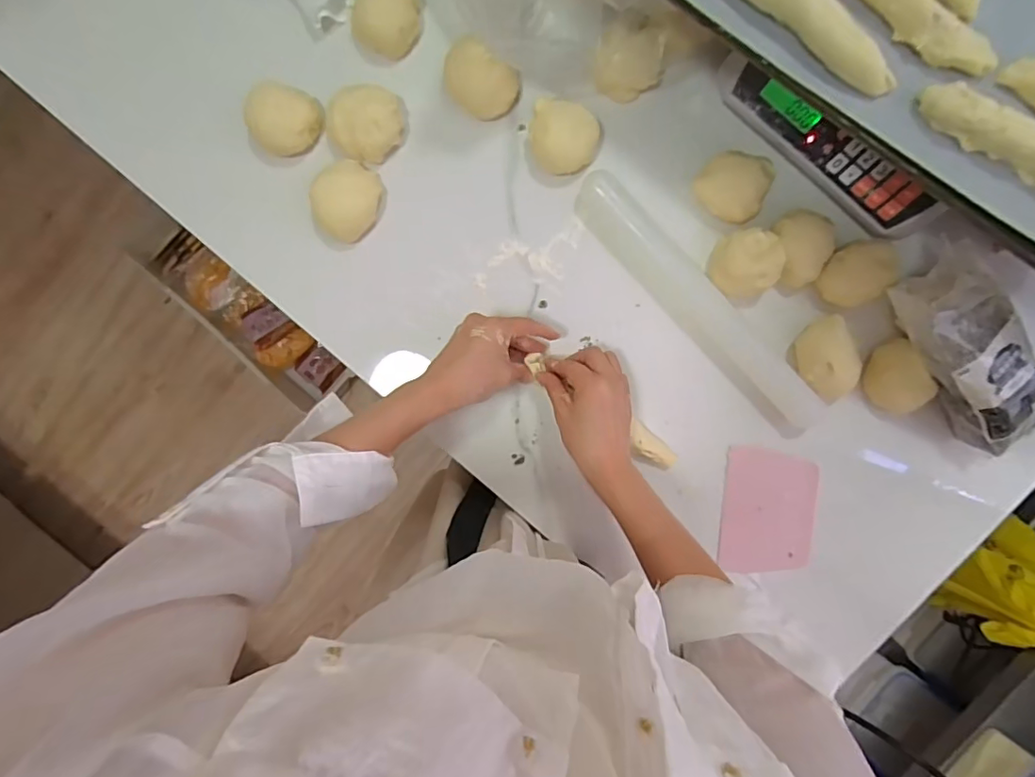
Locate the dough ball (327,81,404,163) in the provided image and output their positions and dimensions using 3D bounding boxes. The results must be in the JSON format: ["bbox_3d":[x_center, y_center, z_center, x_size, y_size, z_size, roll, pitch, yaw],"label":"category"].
[{"bbox_3d":[-0.147,-0.254,0.506,0.066,0.043,0.064,0,94,2],"label":"dough ball"}]

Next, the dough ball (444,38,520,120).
[{"bbox_3d":[-0.035,-0.286,0.497,0.071,0.044,0.052,5,94,2],"label":"dough ball"}]

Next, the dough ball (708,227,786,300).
[{"bbox_3d":[0.217,-0.119,0.504,0.061,0.033,0.059,0,94,2],"label":"dough ball"}]

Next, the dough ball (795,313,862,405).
[{"bbox_3d":[0.296,-0.027,0.506,0.044,0.032,0.078,-11,93,3],"label":"dough ball"}]

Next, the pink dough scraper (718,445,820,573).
[{"bbox_3d":[0.256,0.124,0.539,0.094,0.007,0.124,4,94,-1],"label":"pink dough scraper"}]

